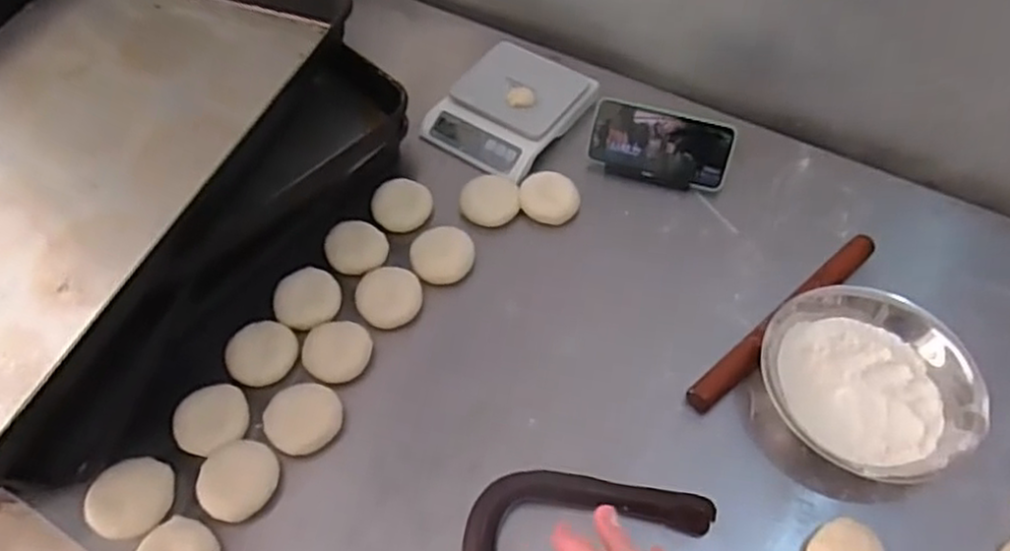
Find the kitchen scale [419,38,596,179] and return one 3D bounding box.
[{"bbox_3d":[0.006,-0.212,0.882,0.153,0.036,0.181,31,62,21],"label":"kitchen scale"}]

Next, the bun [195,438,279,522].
[{"bbox_3d":[-0.238,0.183,0.637,0.064,0.016,0.068,-1,55,1],"label":"bun"}]

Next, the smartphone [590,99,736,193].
[{"bbox_3d":[0.182,-0.154,0.833,0.161,0.013,0.078,14,99,10],"label":"smartphone"}]

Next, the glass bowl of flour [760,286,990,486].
[{"bbox_3d":[0.331,0.101,0.653,0.183,0.057,0.178,11,56,9],"label":"glass bowl of flour"}]

